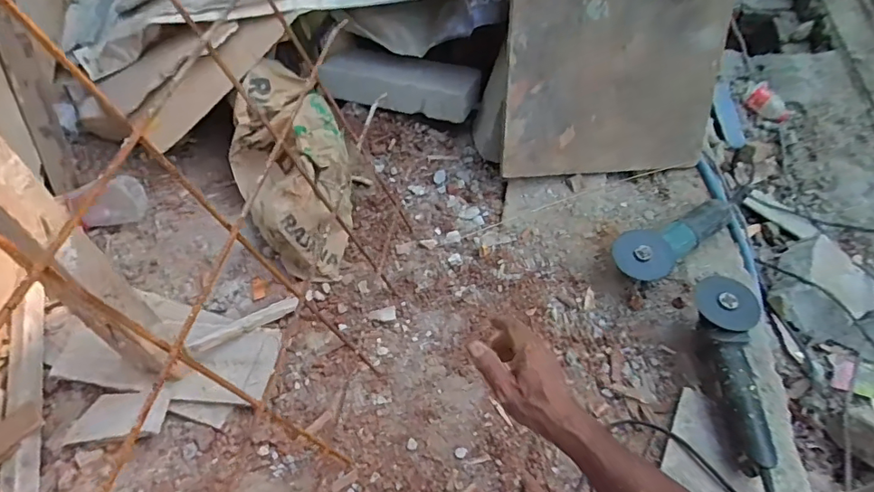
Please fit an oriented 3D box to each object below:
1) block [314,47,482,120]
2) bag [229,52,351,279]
[{"bbox_3d":[-0.077,-0.363,1.171,0.332,0.092,0.093,6,54,8],"label":"block"},{"bbox_3d":[-0.286,-0.159,1.000,0.218,0.149,0.459,-16,76,-10],"label":"bag"}]

